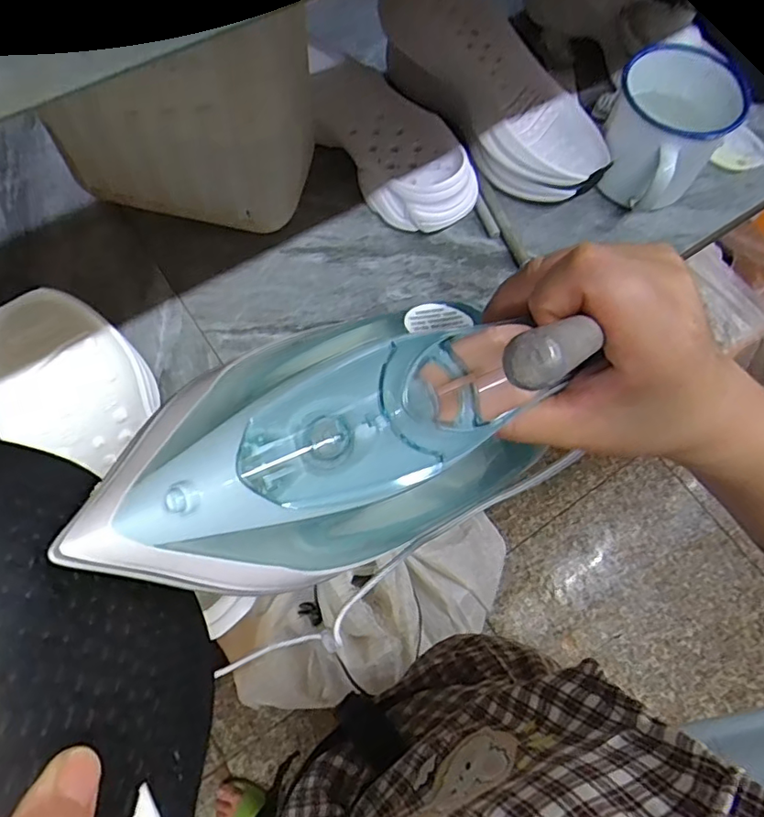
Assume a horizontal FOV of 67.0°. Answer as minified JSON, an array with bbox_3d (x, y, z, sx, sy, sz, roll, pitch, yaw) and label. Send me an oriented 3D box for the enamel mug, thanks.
[{"bbox_3d":[0.243,-0.242,0.507,0.099,0.093,0.119,38,71,12],"label":"enamel mug"}]

